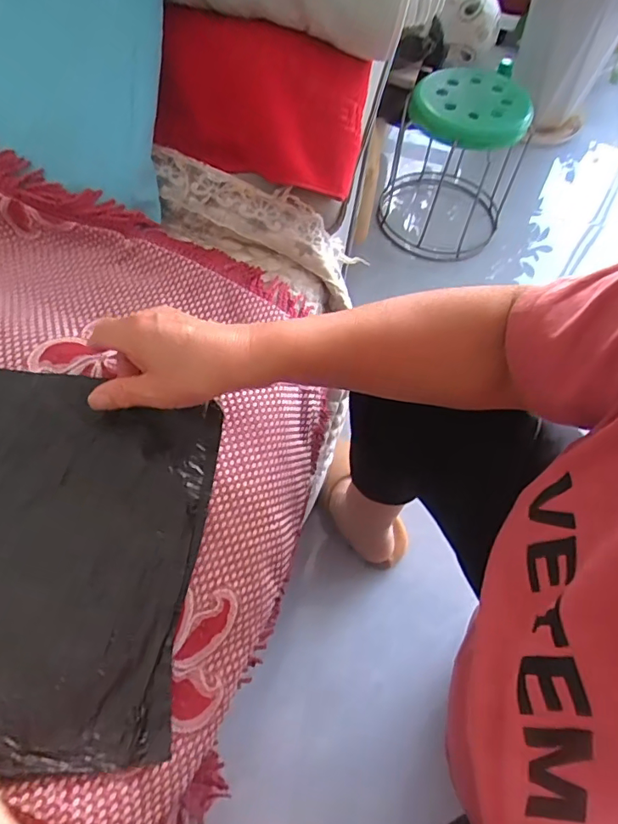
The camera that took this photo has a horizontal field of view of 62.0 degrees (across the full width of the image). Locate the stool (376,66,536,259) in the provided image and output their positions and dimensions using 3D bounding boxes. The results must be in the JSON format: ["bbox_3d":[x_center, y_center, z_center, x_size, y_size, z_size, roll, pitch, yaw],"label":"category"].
[{"bbox_3d":[0.301,-0.529,1.097,0.252,0.301,0.235,14,61,5],"label":"stool"}]

